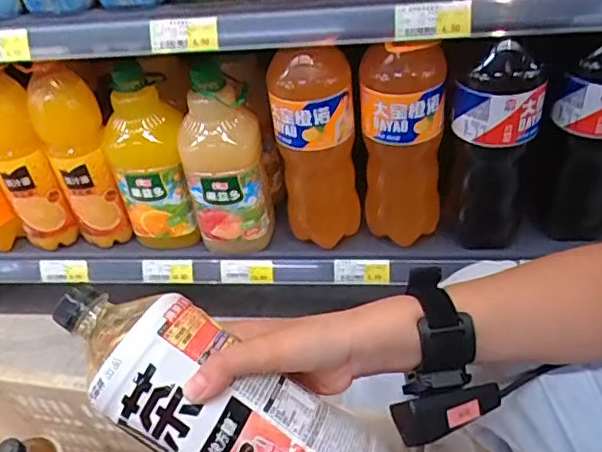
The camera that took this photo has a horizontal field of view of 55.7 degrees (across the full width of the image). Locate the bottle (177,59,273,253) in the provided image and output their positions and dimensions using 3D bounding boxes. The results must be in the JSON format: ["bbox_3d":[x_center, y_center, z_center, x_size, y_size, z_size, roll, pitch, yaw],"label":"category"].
[{"bbox_3d":[-0.107,-0.081,0.850,0.126,0.291,0.093,-13,46,-10],"label":"bottle"}]

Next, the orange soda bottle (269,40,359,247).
[{"bbox_3d":[0.024,-0.112,0.829,0.125,0.319,0.098,-5,45,-2],"label":"orange soda bottle"}]

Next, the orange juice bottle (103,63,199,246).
[{"bbox_3d":[-0.232,-0.099,0.883,0.116,0.283,0.124,-16,47,-13],"label":"orange juice bottle"}]

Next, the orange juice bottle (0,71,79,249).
[{"bbox_3d":[-0.432,-0.089,0.893,0.087,0.288,0.082,-28,50,-23],"label":"orange juice bottle"}]

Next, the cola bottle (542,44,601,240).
[{"bbox_3d":[0.381,-0.102,0.759,0.105,0.281,0.101,21,50,22],"label":"cola bottle"}]

